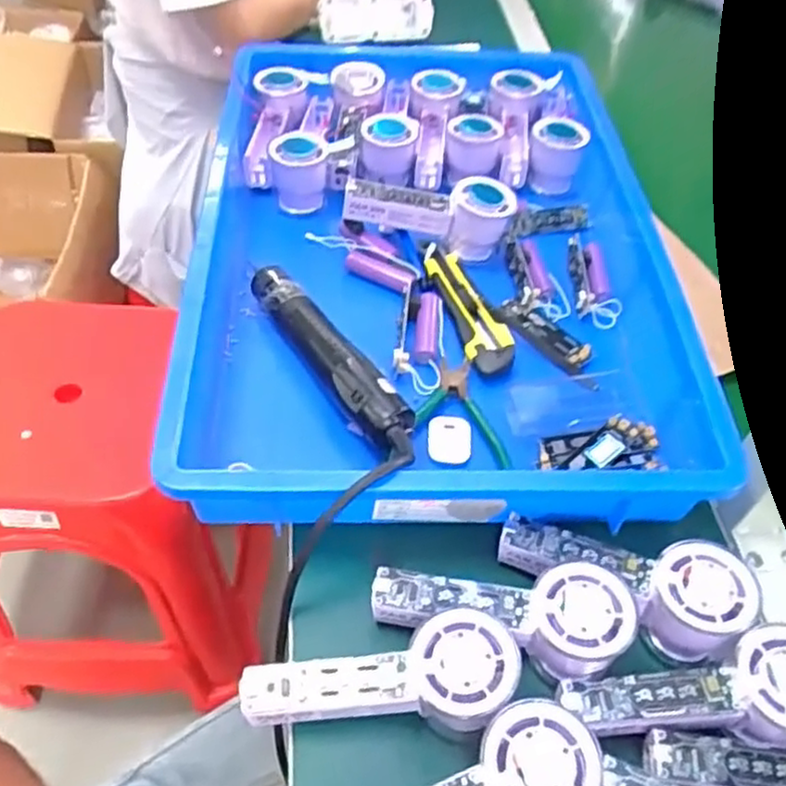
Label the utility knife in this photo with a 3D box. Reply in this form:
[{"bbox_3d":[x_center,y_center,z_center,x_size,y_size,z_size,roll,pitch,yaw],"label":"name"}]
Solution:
[{"bbox_3d":[0.064,-0.075,0.607,0.041,0.017,0.152,-9,52,-13],"label":"utility knife"}]

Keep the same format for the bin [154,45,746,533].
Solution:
[{"bbox_3d":[0.035,-0.126,0.624,0.371,0.084,0.543,2,51,-4],"label":"bin"}]

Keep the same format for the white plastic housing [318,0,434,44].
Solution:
[{"bbox_3d":[-0.019,-0.477,0.911,0.145,0.058,0.035,-6,52,-11],"label":"white plastic housing"}]

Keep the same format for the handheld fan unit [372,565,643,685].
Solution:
[{"bbox_3d":[0.063,0.131,0.421,0.144,0.040,0.054,3,49,14],"label":"handheld fan unit"}]

